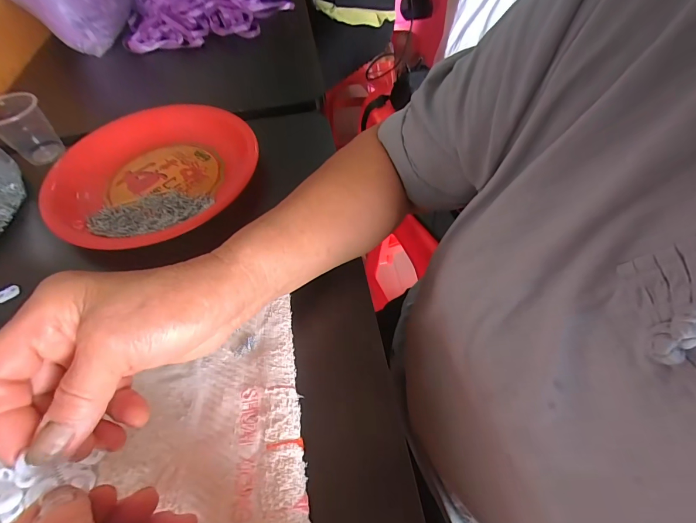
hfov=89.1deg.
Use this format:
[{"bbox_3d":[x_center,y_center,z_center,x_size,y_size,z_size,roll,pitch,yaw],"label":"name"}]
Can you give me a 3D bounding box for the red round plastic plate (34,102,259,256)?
[{"bbox_3d":[-0.226,-0.101,0.414,0.236,0.044,0.231,-21,56,-11],"label":"red round plastic plate"}]

